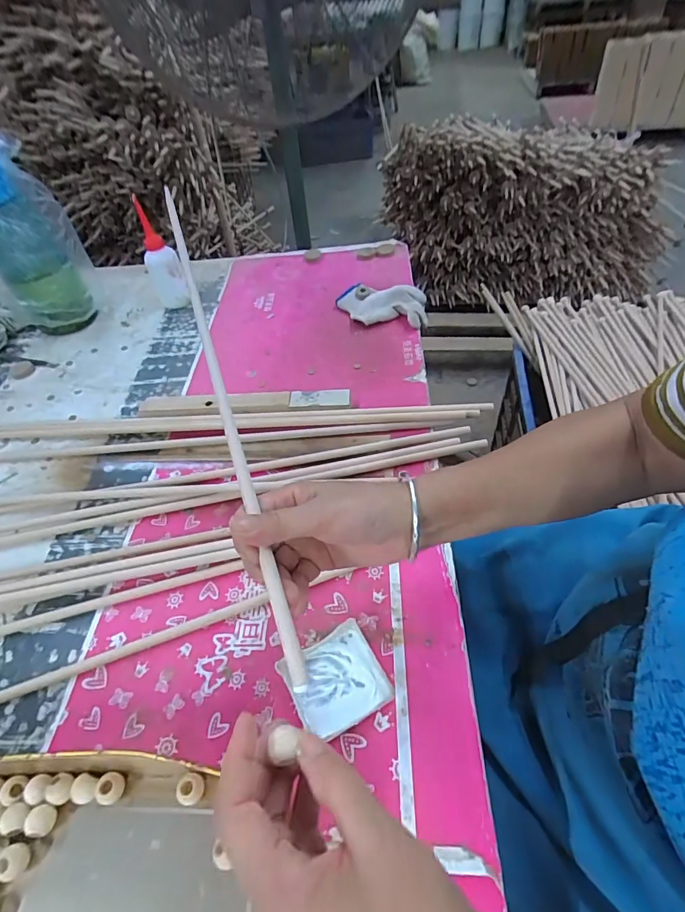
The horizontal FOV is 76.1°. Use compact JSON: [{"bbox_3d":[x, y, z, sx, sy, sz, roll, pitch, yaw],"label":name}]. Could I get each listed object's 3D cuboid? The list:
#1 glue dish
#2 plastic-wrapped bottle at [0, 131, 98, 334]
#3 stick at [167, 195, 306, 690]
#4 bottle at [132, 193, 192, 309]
[{"bbox_3d":[-0.005,0.190,0.373,0.077,0.011,0.075,-26,52,-15],"label":"glue dish"},{"bbox_3d":[-0.515,-0.337,0.705,0.156,0.284,0.122,-32,54,-20],"label":"plastic-wrapped bottle"},{"bbox_3d":[-0.130,-0.108,0.426,0.012,0.019,0.634,-18,55,-9],"label":"stick"},{"bbox_3d":[-0.310,-0.336,0.752,0.058,0.173,0.055,-24,51,-14],"label":"bottle"}]

